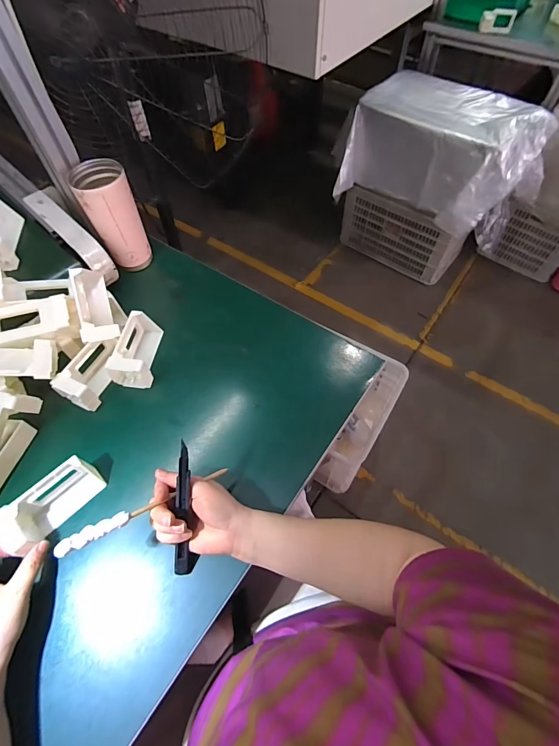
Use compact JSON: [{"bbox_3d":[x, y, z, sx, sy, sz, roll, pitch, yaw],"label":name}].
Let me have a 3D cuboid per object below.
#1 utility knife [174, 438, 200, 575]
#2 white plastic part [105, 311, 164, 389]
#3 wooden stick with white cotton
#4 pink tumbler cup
[{"bbox_3d":[-0.105,0.152,0.398,0.020,0.021,0.150,1,97,2],"label":"utility knife"},{"bbox_3d":[-0.212,-0.035,0.553,0.061,0.060,0.109,11,61,7],"label":"white plastic part"},{"bbox_3d":[-0.135,0.141,0.385,0.187,0.009,0.015,-15,56,-42],"label":"wooden stick with white cotton"},{"bbox_3d":[-0.275,-0.257,0.610,0.077,0.171,0.071,0,60,1],"label":"pink tumbler cup"}]

